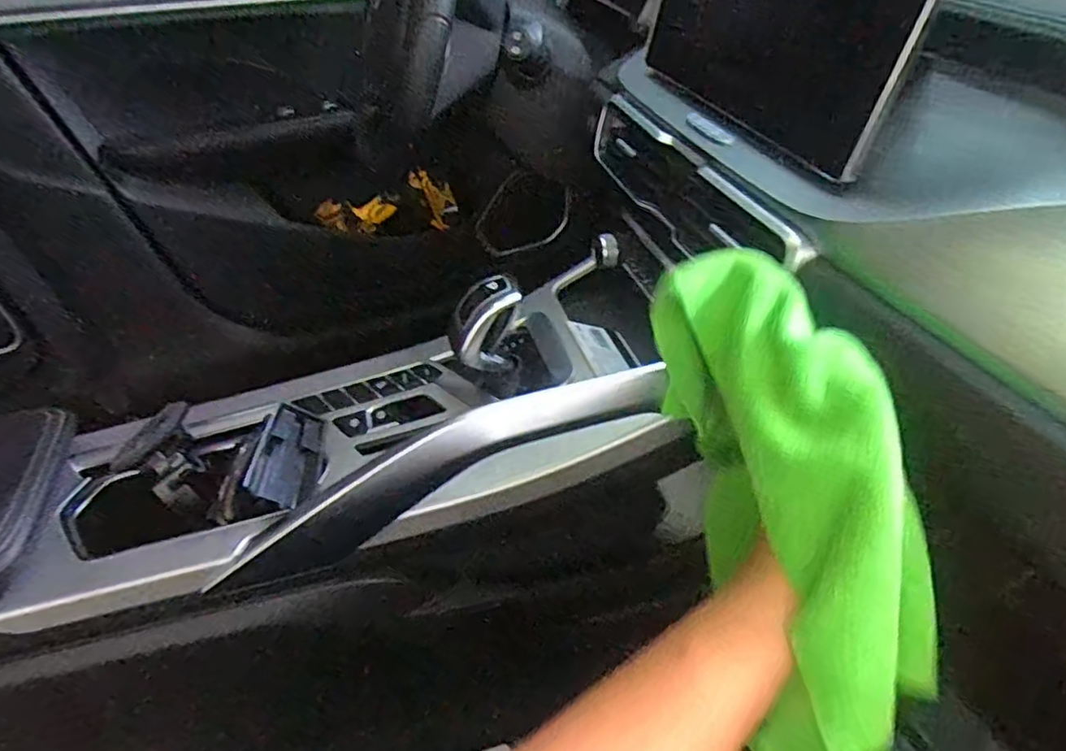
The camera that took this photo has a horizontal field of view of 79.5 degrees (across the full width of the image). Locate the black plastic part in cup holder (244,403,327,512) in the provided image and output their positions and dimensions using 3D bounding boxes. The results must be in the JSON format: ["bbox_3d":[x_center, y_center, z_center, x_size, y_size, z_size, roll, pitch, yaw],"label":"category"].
[{"bbox_3d":[-0.189,0.063,0.501,0.016,0.052,0.078,-28,37,49],"label":"black plastic part in cup holder"}]

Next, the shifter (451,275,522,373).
[{"bbox_3d":[-0.038,-0.035,0.540,0.059,0.086,0.038,-22,45,-15],"label":"shifter"}]

